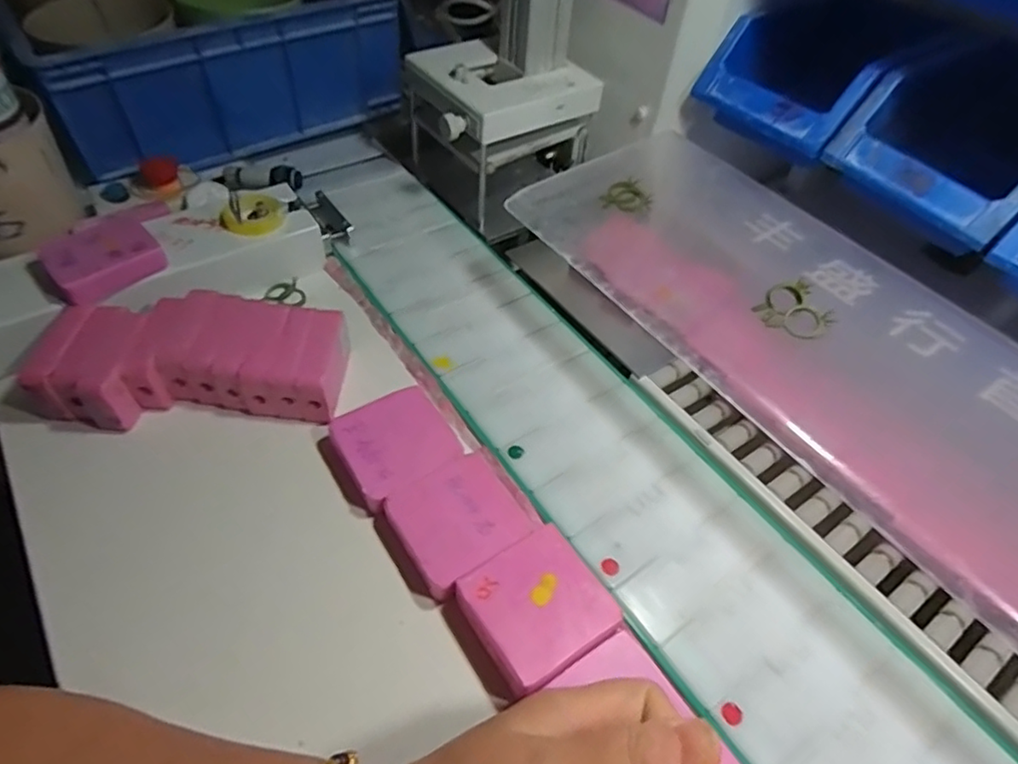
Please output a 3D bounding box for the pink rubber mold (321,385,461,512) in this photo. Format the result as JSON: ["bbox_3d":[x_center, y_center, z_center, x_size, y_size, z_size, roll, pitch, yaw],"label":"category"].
[{"bbox_3d":[-0.077,0.042,0.402,0.074,0.018,0.069,-25,57,-24],"label":"pink rubber mold"}]

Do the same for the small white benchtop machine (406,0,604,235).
[{"bbox_3d":[-0.008,-0.262,0.549,0.149,0.181,0.133,-20,55,-20],"label":"small white benchtop machine"}]

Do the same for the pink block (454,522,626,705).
[{"bbox_3d":[0.014,0.123,0.332,0.069,0.020,0.067,-25,57,-24],"label":"pink block"}]

